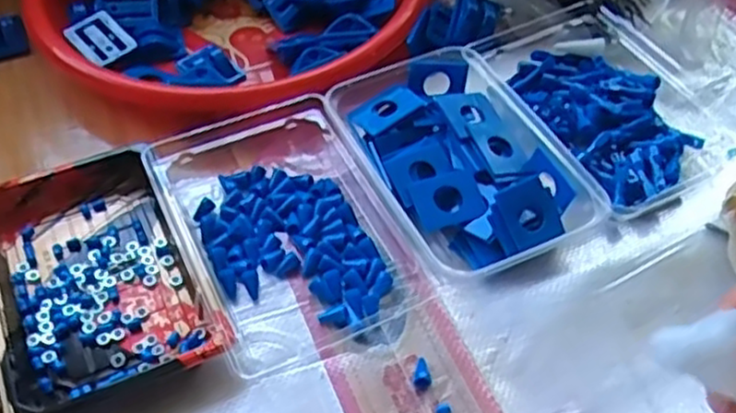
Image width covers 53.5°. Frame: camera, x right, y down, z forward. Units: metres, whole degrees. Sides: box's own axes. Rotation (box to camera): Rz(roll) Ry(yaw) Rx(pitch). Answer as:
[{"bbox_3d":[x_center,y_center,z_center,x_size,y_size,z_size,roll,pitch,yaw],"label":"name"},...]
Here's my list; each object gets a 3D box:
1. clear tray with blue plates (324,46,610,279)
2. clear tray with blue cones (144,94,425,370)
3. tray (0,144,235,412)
[{"bbox_3d":[0.054,-0.029,0.450,0.108,0.036,0.156,-22,54,-17],"label":"clear tray with blue plates"},{"bbox_3d":[-0.053,0.004,0.429,0.114,0.029,0.167,-23,54,-17],"label":"clear tray with blue cones"},{"bbox_3d":[-0.153,0.037,0.407,0.103,0.025,0.163,-23,54,-17],"label":"tray"}]

